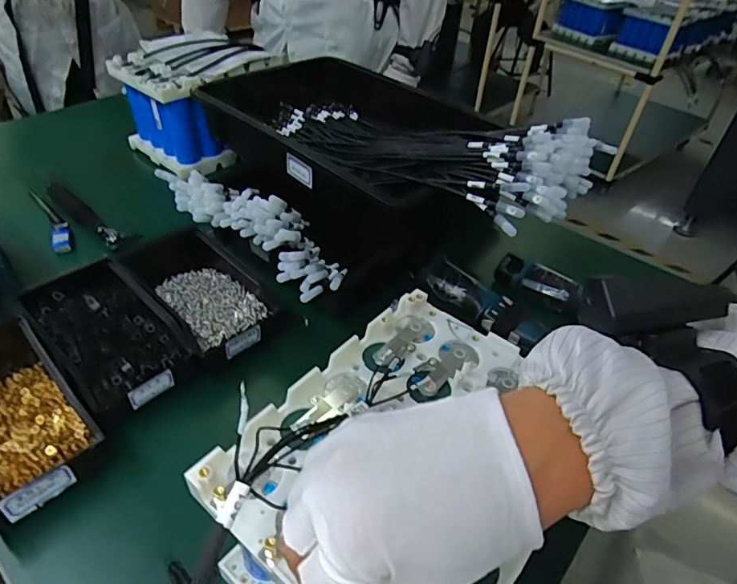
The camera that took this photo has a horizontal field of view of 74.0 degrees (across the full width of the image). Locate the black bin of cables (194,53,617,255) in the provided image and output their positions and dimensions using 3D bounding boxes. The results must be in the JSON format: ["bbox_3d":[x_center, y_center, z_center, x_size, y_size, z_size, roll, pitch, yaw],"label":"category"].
[{"bbox_3d":[0.018,-0.235,0.685,0.567,0.127,0.290,33,49,29],"label":"black bin of cables"}]

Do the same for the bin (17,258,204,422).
[{"bbox_3d":[-0.269,0.039,0.499,0.179,0.056,0.102,32,49,29],"label":"bin"}]

